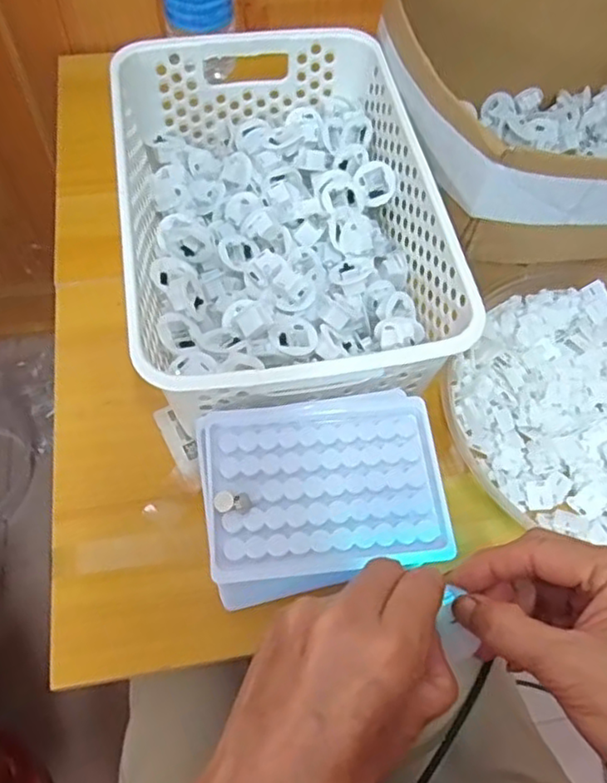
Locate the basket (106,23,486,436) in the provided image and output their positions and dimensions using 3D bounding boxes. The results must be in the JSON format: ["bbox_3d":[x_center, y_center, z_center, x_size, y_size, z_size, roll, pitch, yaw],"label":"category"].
[{"bbox_3d":[-0.020,-0.123,0.472,0.204,0.099,0.303,-8,63,-8],"label":"basket"}]

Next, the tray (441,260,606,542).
[{"bbox_3d":[0.228,0.001,0.472,0.226,0.030,0.225,2,62,-3],"label":"tray"}]

